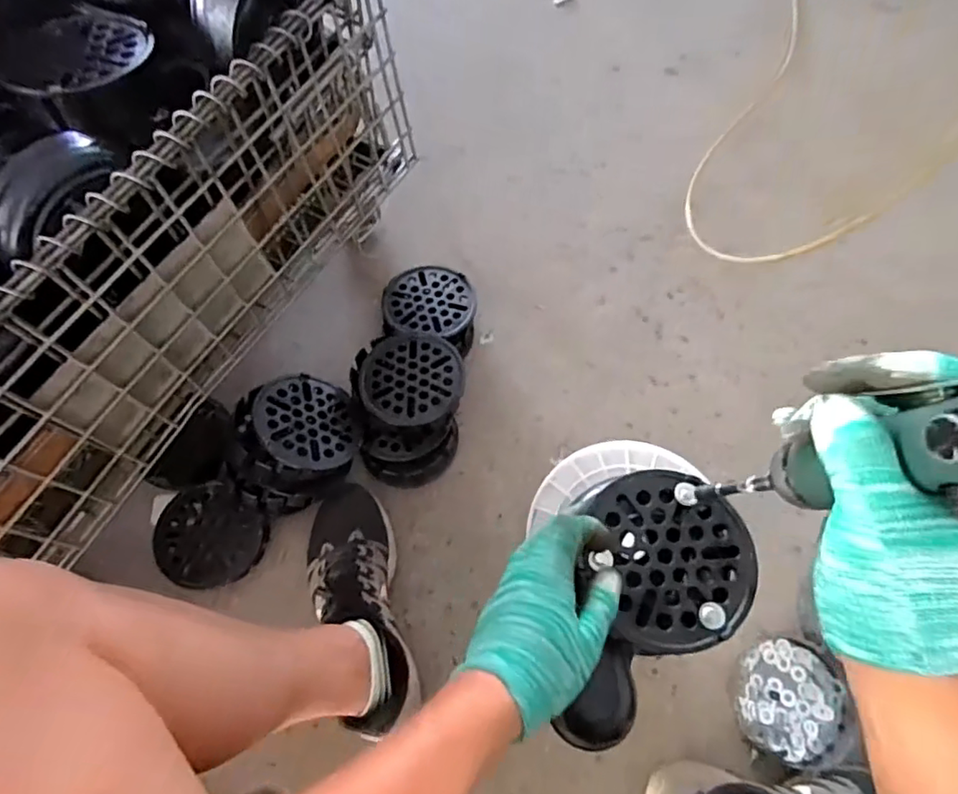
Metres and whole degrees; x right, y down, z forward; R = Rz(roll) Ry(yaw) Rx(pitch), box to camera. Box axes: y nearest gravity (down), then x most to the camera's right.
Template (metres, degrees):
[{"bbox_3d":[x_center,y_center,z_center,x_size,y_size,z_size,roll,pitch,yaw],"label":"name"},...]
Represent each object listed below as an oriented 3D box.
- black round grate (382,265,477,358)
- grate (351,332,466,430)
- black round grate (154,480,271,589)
[{"bbox_3d":[-0.071,-0.124,0.840,0.133,0.056,0.140,-2,68,0],"label":"black round grate"},{"bbox_3d":[-0.089,-0.026,0.743,0.129,0.026,0.135,0,68,0],"label":"grate"},{"bbox_3d":[-0.341,0.172,0.727,0.134,0.038,0.131,41,79,11],"label":"black round grate"}]

